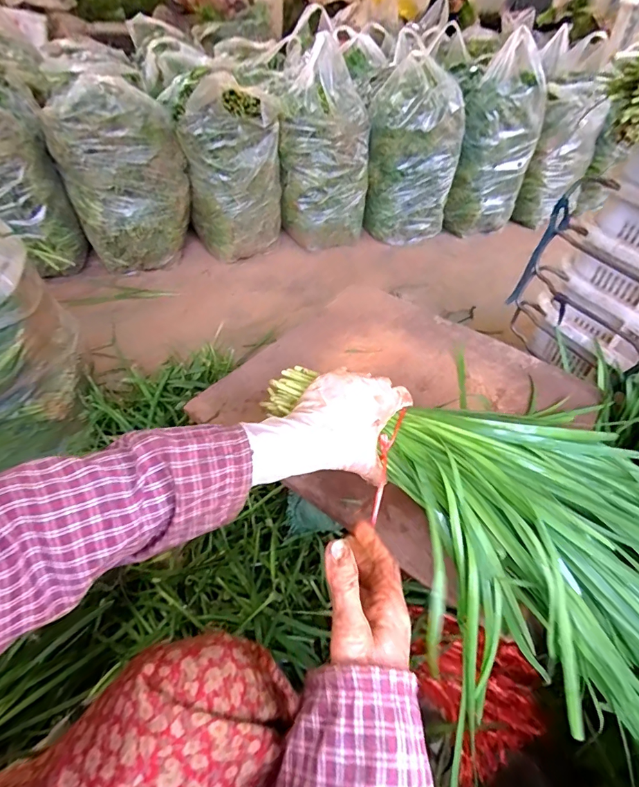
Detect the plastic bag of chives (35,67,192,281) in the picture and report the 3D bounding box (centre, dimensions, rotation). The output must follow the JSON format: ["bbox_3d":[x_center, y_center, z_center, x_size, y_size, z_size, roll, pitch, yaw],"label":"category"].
[{"bbox_3d":[-0.597,-0.650,1.286,0.332,0.468,0.231,-23,53,-25],"label":"plastic bag of chives"}]

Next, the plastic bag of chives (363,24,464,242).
[{"bbox_3d":[0.348,-0.875,1.559,0.316,0.547,0.285,15,47,9],"label":"plastic bag of chives"}]

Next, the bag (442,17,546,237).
[{"bbox_3d":[0.657,-0.969,1.614,0.305,0.593,0.261,5,46,-1],"label":"bag"}]

